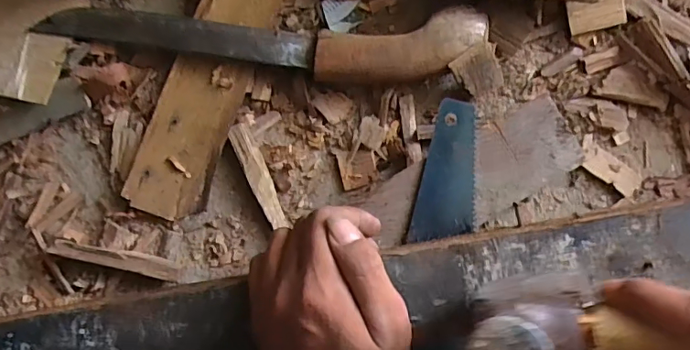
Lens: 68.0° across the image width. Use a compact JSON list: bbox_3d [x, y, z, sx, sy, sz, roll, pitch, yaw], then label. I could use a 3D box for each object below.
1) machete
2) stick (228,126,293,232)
[{"bbox_3d":[-0.071,-0.104,0.408,0.351,0.031,0.058,3,84,6],"label":"machete"},{"bbox_3d":[-0.069,0.001,0.410,0.016,0.011,0.087,-25,82,2],"label":"stick"}]

